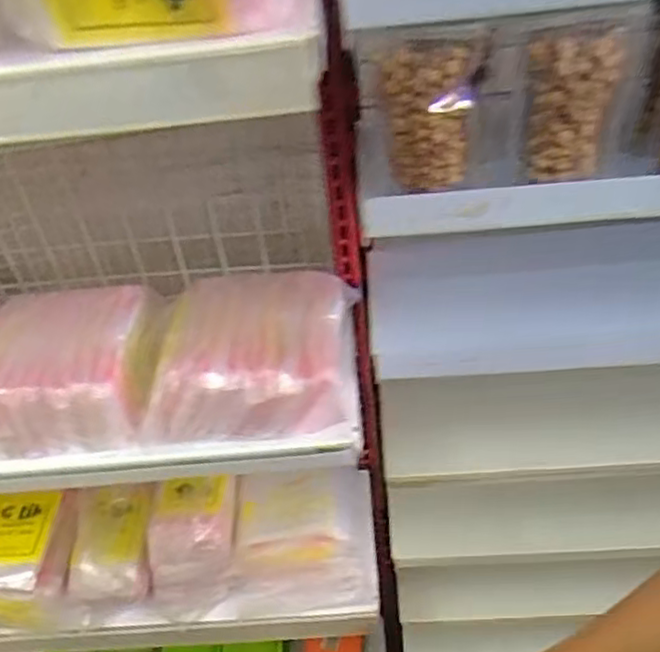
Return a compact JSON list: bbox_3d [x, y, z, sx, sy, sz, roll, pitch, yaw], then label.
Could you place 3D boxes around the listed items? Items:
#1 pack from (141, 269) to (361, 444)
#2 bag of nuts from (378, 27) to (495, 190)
[{"bbox_3d":[-0.078,0.020,0.691,0.198,0.083,0.183,-4,41,4],"label":"pack"},{"bbox_3d":[0.080,-0.162,0.521,0.077,0.113,0.033,-7,41,1],"label":"bag of nuts"}]

